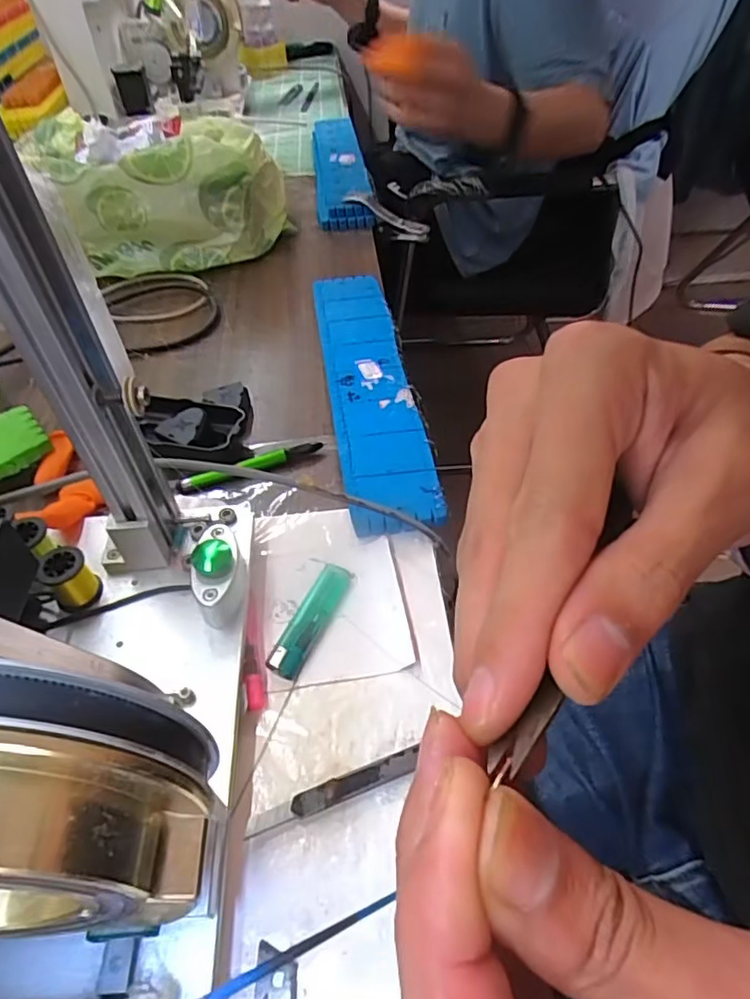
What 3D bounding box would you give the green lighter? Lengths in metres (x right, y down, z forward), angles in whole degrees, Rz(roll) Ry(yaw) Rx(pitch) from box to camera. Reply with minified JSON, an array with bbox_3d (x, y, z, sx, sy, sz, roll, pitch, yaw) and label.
[{"bbox_3d":[-0.039,0.074,0.368,0.019,0.012,0.080,19,52,19],"label":"green lighter"}]

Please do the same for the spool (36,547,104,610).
[{"bbox_3d":[-0.183,0.047,0.354,0.025,0.032,0.021,-32,54,-24],"label":"spool"}]

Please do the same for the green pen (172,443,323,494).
[{"bbox_3d":[-0.098,-0.027,0.463,0.116,0.012,0.014,-19,50,-14],"label":"green pen"}]

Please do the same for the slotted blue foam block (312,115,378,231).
[{"bbox_3d":[-0.050,-0.480,0.842,0.073,0.033,0.316,-5,48,-2],"label":"slotted blue foam block"}]

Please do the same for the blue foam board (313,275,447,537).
[{"bbox_3d":[-0.006,-0.107,0.526,0.071,0.018,0.340,-8,48,-4],"label":"blue foam board"}]

